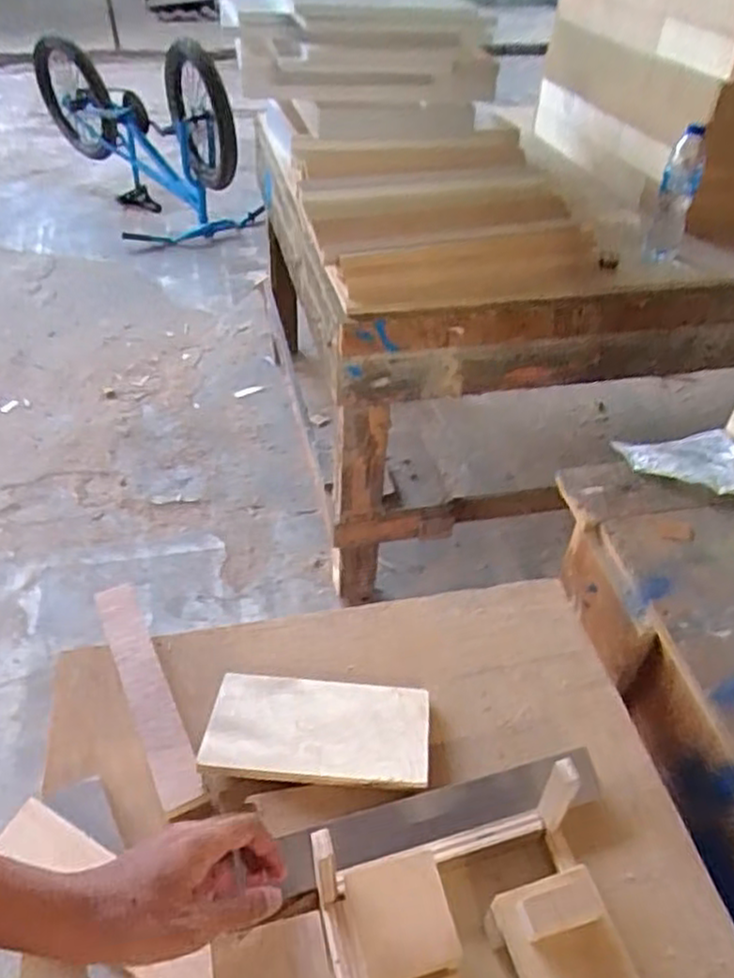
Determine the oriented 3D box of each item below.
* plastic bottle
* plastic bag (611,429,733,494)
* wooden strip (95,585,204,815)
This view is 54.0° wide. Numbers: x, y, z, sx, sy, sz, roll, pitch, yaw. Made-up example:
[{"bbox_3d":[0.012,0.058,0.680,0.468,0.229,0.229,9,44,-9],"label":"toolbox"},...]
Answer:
[{"bbox_3d":[0.587,-0.551,1.372,0.068,0.242,0.073,17,45,17],"label":"plastic bottle"},{"bbox_3d":[0.411,-0.034,0.916,0.152,0.017,0.129,-4,43,-5],"label":"plastic bag"},{"bbox_3d":[-0.209,0.185,0.680,0.040,0.016,0.245,-20,46,-21],"label":"wooden strip"}]

